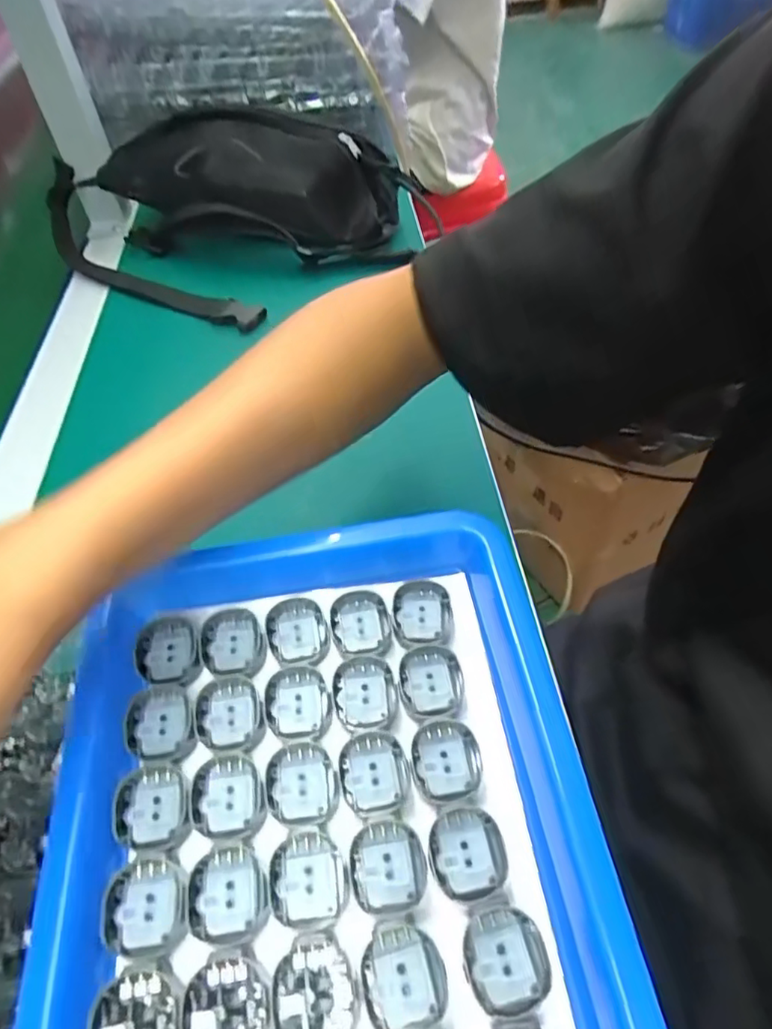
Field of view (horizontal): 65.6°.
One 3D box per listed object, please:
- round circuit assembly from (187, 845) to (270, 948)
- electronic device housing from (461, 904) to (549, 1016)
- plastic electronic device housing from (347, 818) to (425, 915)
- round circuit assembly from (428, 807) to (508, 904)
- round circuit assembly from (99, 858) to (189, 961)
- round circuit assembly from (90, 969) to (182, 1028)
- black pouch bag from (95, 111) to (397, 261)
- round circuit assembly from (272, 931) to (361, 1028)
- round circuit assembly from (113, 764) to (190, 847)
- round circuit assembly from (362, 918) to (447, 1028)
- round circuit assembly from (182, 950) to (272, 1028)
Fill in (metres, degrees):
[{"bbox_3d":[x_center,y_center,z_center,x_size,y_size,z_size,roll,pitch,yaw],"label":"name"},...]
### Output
[{"bbox_3d":[-0.051,0.121,0.191,0.025,0.004,0.027,-3,51,3],"label":"round circuit assembly"},{"bbox_3d":[0.036,0.132,0.178,0.024,0.004,0.025,-10,51,-2],"label":"electronic device housing"},{"bbox_3d":[0.000,0.113,0.194,0.024,0.004,0.025,-10,51,-3],"label":"plastic electronic device housing"},{"bbox_3d":[0.026,0.111,0.196,0.024,0.004,0.026,-3,51,3],"label":"round circuit assembly"},{"bbox_3d":[-0.076,0.123,0.188,0.025,0.004,0.026,-3,51,3],"label":"round circuit assembly"},{"bbox_3d":[-0.072,0.146,0.170,0.025,0.004,0.026,-3,51,3],"label":"round circuit assembly"},{"bbox_3d":[-0.124,-0.300,0.544,0.265,0.080,0.118,-1,51,5],"label":"black pouch bag"},{"bbox_3d":[-0.021,0.139,0.174,0.024,0.004,0.027,-10,51,-3],"label":"round circuit assembly"},{"bbox_3d":[-0.081,0.101,0.207,0.025,0.004,0.025,-3,51,3],"label":"round circuit assembly"},{"bbox_3d":[0.005,0.136,0.178,0.023,0.004,0.026,-10,51,-3],"label":"round circuit assembly"},{"bbox_3d":[-0.046,0.143,0.172,0.024,0.004,0.027,-10,51,-3],"label":"round circuit assembly"}]

